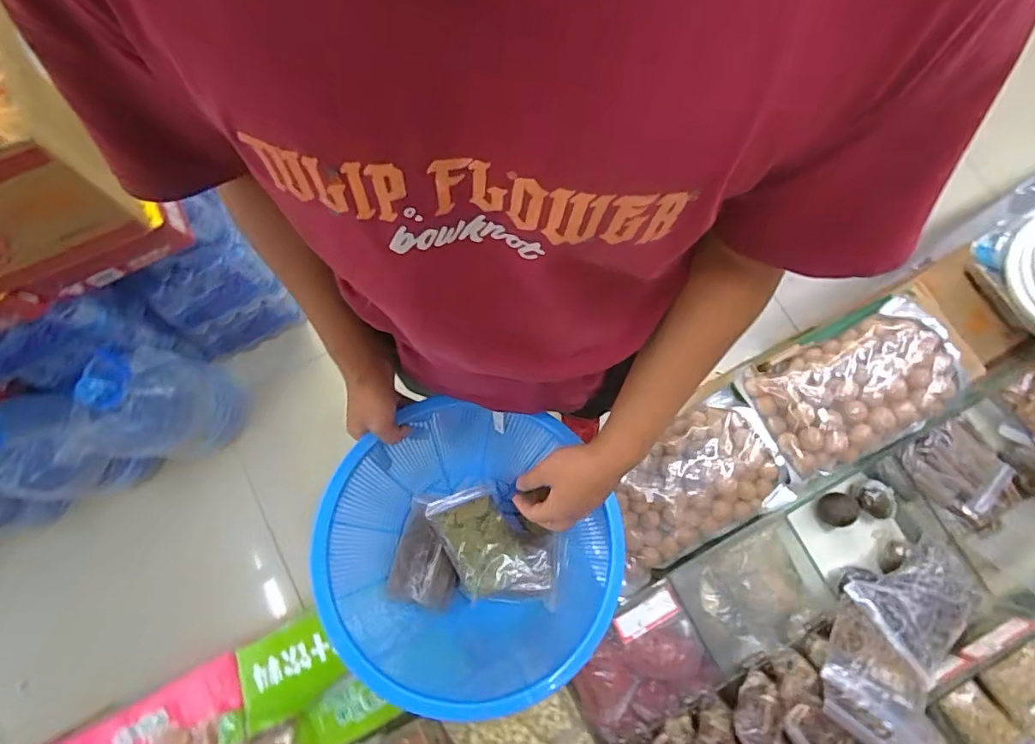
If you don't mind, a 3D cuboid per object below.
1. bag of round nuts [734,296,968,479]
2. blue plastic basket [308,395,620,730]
[{"bbox_3d":[0.534,0.028,0.840,0.308,0.064,0.194,-24,80,-5],"label":"bag of round nuts"},{"bbox_3d":[-0.054,0.212,0.659,0.346,0.156,0.321,7,79,1],"label":"blue plastic basket"}]

